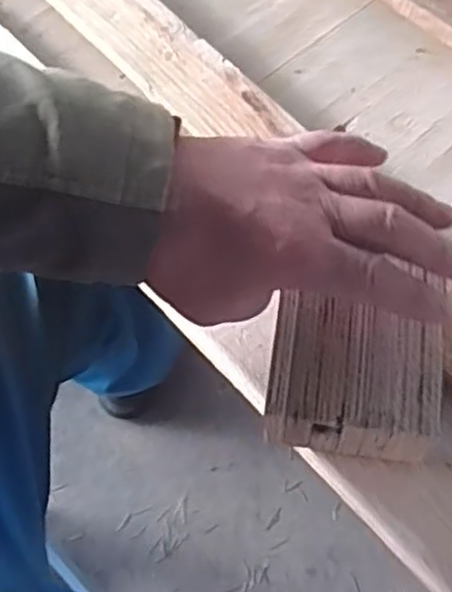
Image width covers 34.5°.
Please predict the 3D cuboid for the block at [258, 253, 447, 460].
[{"bbox_3d":[0.070,0.053,0.404,0.091,0.063,0.068,10,66,5],"label":"block"}]

